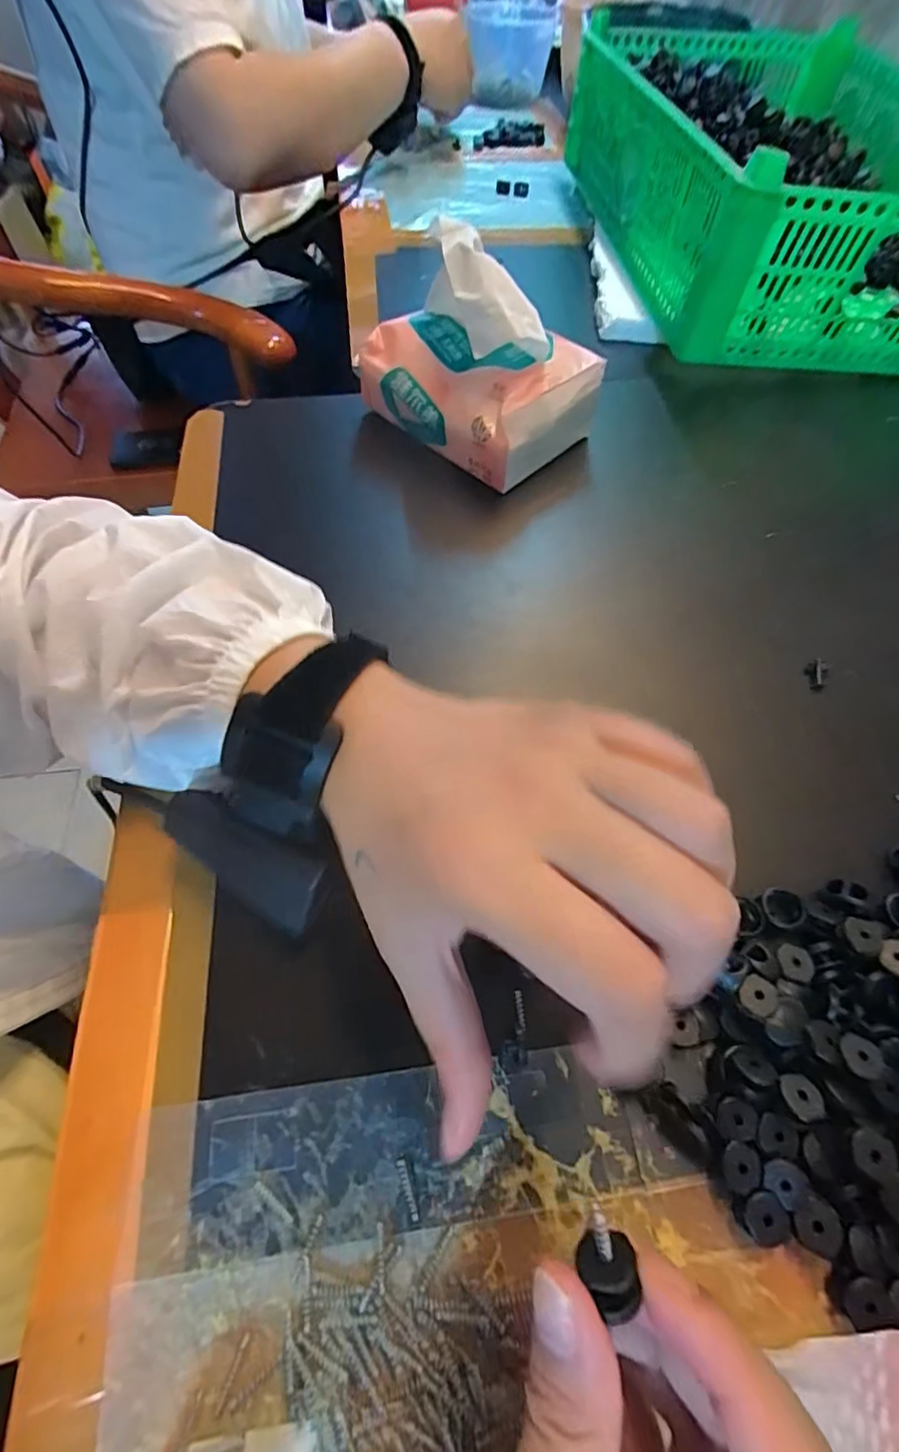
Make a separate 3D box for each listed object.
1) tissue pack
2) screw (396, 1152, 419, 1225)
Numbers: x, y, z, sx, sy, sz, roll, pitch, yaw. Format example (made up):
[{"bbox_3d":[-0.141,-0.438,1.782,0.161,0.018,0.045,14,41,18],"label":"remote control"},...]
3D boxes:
[{"bbox_3d":[0.014,-0.236,0.355,0.145,0.103,0.089,33,64,18],"label":"tissue pack"},{"bbox_3d":[-0.013,0.148,0.178,0.004,0.004,0.017,-18,61,-12],"label":"screw"}]

